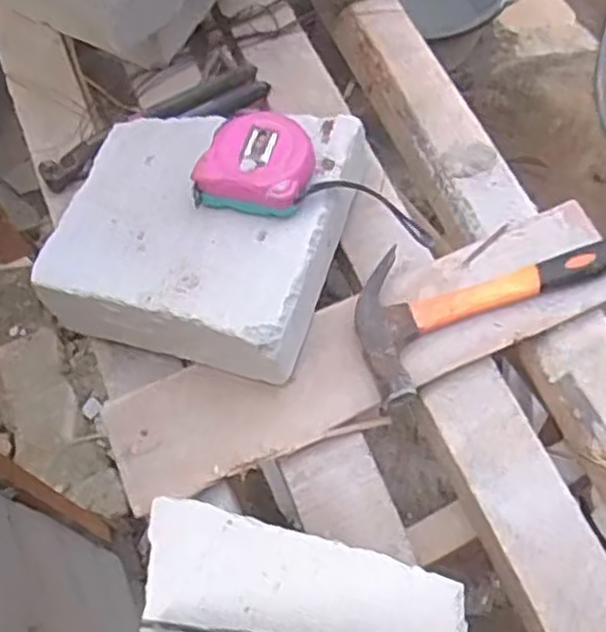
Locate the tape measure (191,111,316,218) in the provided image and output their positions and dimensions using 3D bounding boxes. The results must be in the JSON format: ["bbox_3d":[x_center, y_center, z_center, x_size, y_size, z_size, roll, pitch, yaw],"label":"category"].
[{"bbox_3d":[-0.033,-0.113,0.550,0.079,0.036,0.068,11,65,8],"label":"tape measure"}]

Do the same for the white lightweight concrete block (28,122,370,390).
[{"bbox_3d":[-0.072,-0.071,0.586,0.215,0.073,0.217,13,65,6],"label":"white lightweight concrete block"}]

